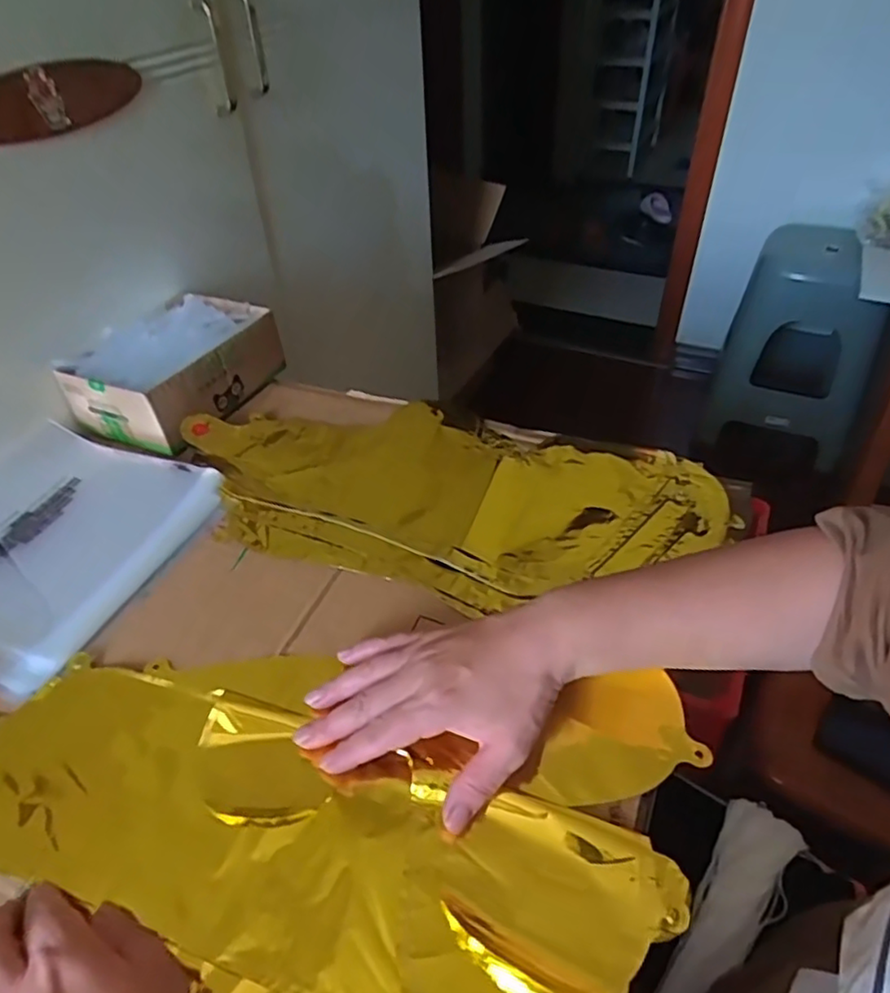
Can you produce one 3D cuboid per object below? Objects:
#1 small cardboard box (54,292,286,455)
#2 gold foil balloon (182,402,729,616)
[{"bbox_3d":[-0.268,-0.132,0.647,0.130,0.069,0.179,17,45,19],"label":"small cardboard box"},{"bbox_3d":[-0.007,-0.010,0.547,0.443,0.014,0.212,13,44,16],"label":"gold foil balloon"}]

